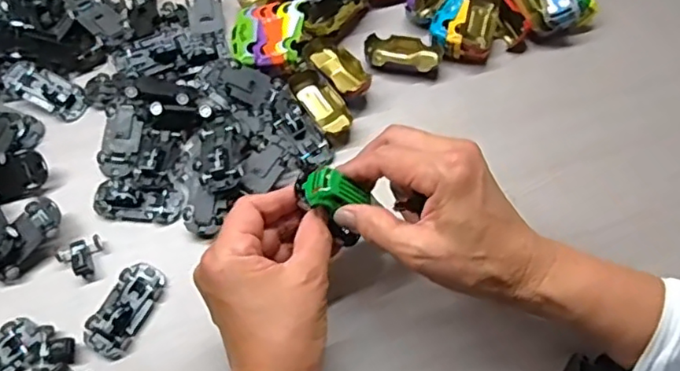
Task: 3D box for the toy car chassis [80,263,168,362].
[{"bbox_3d":[-0.149,0.085,0.408,0.032,0.015,0.066,24,67,11],"label":"toy car chassis"}]

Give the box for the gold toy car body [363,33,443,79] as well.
[{"bbox_3d":[0.054,-0.111,0.503,0.065,0.016,0.029,10,65,5],"label":"gold toy car body"}]

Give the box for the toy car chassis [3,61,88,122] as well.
[{"bbox_3d":[-0.243,-0.080,0.480,0.072,0.015,0.033,30,68,0],"label":"toy car chassis"}]

